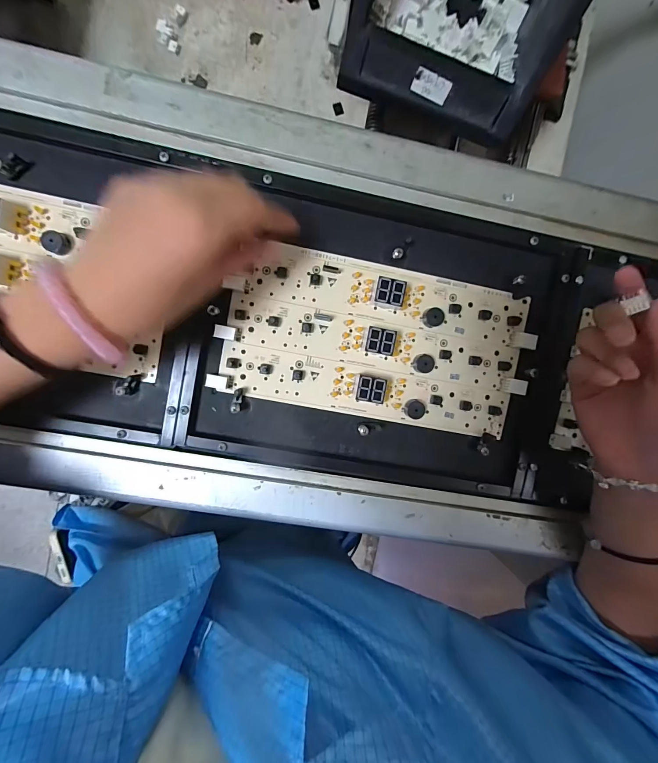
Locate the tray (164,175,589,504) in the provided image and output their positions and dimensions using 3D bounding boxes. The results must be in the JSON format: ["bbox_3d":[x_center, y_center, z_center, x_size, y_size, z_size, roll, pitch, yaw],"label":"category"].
[{"bbox_3d":[0.049,-0.029,0.288,0.309,0.021,0.229,10,93,-5],"label":"tray"}]

